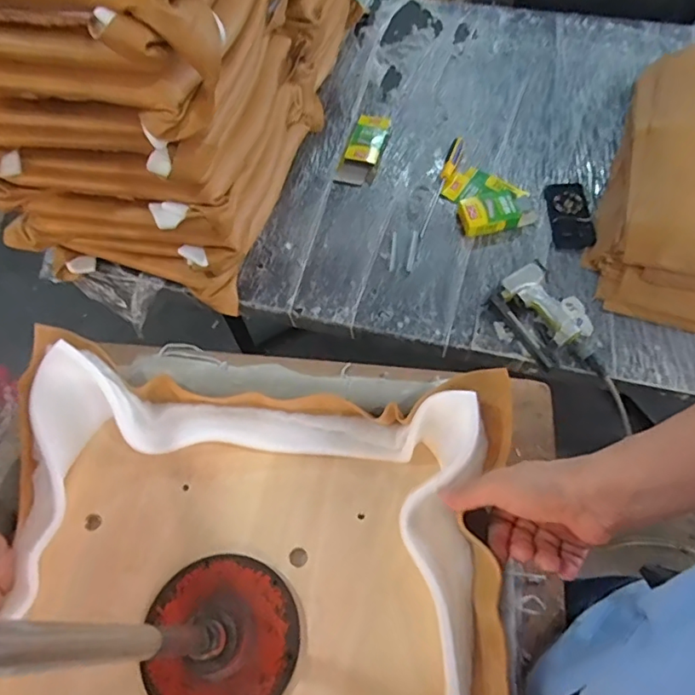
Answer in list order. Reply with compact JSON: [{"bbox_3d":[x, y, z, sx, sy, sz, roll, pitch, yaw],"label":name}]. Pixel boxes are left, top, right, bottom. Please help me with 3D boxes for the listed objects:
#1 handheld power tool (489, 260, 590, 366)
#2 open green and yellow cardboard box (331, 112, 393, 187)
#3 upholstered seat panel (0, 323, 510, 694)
[{"bbox_3d":[0.385,-0.067,1.026,0.155,0.036,0.207,-30,65,-12],"label":"handheld power tool"},{"bbox_3d":[0.039,-0.455,1.240,0.085,0.038,0.205,18,65,12],"label":"open green and yellow cardboard box"},{"bbox_3d":[-0.109,0.263,0.473,0.469,0.102,0.506,6,63,6],"label":"upholstered seat panel"}]

